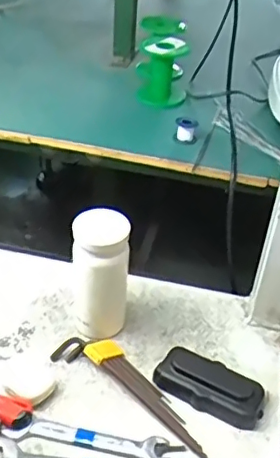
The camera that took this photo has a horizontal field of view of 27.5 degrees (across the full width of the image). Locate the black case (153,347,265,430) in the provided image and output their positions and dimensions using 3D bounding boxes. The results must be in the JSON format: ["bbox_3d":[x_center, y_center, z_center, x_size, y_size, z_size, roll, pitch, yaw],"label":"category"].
[{"bbox_3d":[0.071,0.155,0.572,0.106,0.021,0.051,22,40,20],"label":"black case"}]

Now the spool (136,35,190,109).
[{"bbox_3d":[0.032,-0.214,0.762,0.063,0.079,0.063,6,38,0],"label":"spool"}]

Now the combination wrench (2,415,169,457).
[{"bbox_3d":[-0.050,0.192,0.525,0.145,0.005,0.027,8,38,3],"label":"combination wrench"}]

